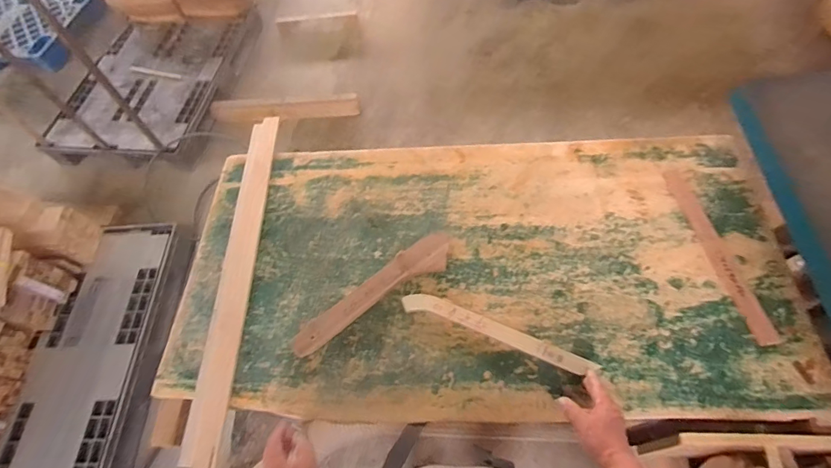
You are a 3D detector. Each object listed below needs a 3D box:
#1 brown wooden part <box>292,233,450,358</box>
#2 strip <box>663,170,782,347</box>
[{"bbox_3d":[-0.067,0.104,0.841,0.343,0.038,0.076,-31,62,-12],"label":"brown wooden part"},{"bbox_3d":[0.599,0.030,0.828,0.038,0.008,0.384,-11,61,0],"label":"strip"}]

